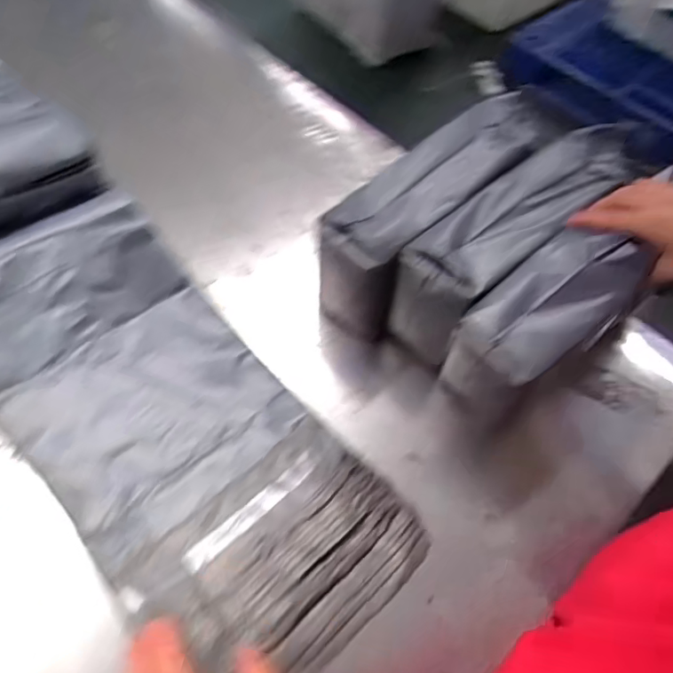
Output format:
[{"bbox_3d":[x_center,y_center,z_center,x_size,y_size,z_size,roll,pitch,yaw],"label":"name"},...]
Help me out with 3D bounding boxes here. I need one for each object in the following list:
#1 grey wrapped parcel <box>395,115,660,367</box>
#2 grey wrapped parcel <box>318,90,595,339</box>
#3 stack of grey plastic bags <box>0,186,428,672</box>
[{"bbox_3d":[0.200,-0.119,0.637,0.331,0.126,0.091,-39,68,-23],"label":"grey wrapped parcel"},{"bbox_3d":[0.114,-0.159,0.677,0.114,0.146,0.346,38,64,18],"label":"grey wrapped parcel"},{"bbox_3d":[-0.175,0.072,0.542,0.234,0.065,0.527,-36,67,-22],"label":"stack of grey plastic bags"}]

